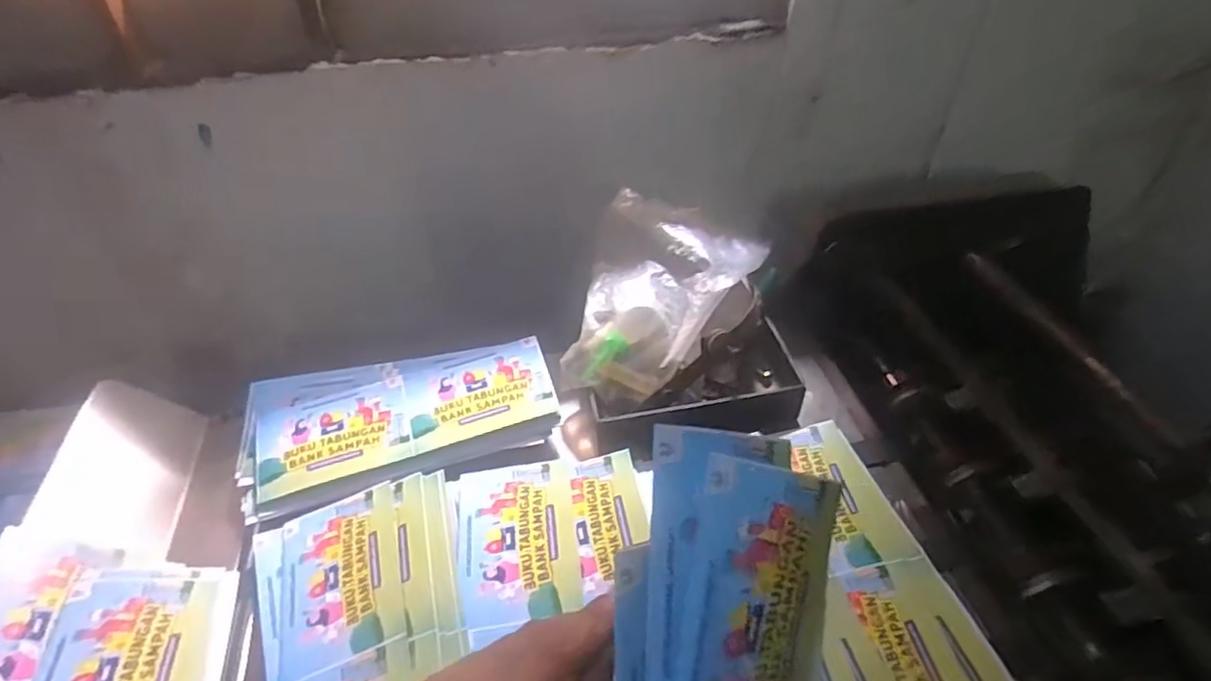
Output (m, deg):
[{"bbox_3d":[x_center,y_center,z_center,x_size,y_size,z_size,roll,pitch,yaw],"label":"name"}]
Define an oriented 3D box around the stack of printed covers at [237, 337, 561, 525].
[{"bbox_3d":[-0.218,0.079,0.665,0.321,0.035,0.159,-9,43,-8],"label":"stack of printed covers"}]

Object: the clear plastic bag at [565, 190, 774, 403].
[{"bbox_3d":[0.071,-0.041,0.717,0.188,0.122,0.237,11,44,13],"label":"clear plastic bag"}]

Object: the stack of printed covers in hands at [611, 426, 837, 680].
[{"bbox_3d":[0.060,0.202,0.293,0.137,0.309,0.019,10,-11,-33],"label":"stack of printed covers in hands"}]

